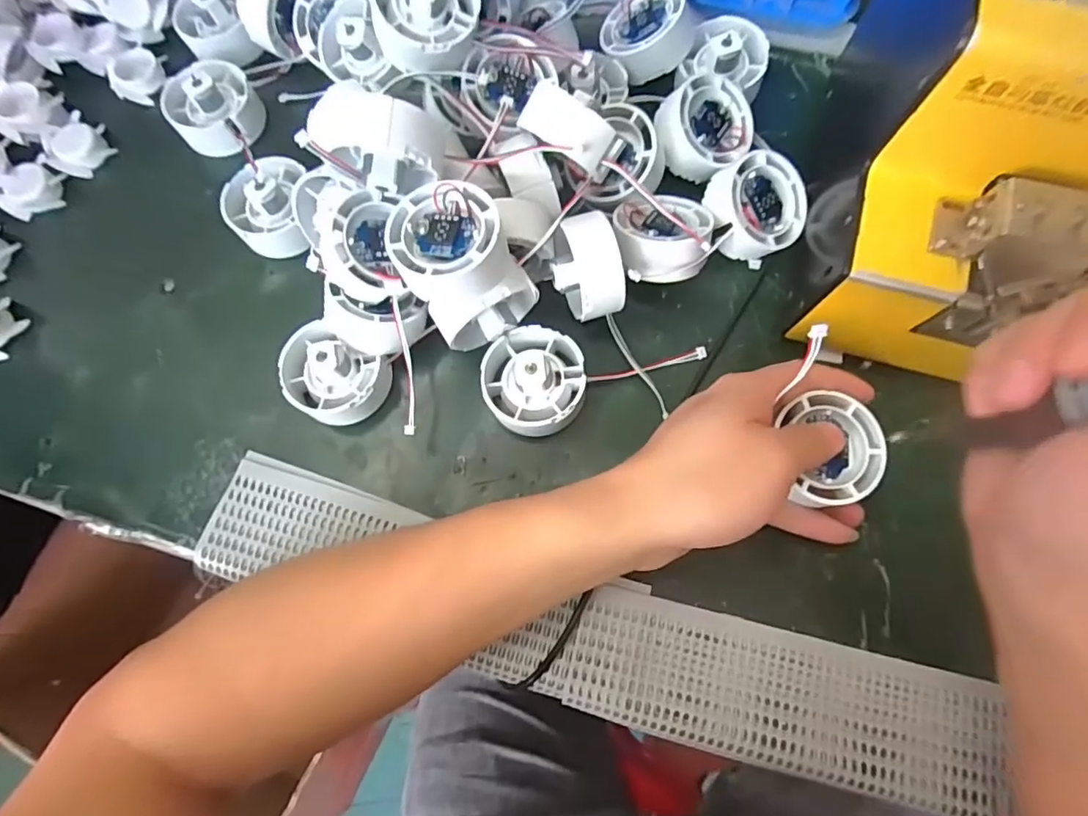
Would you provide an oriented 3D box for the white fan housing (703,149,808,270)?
[{"bbox_3d":[0.118,-0.112,0.317,0.052,0.022,0.055,9,87,-22],"label":"white fan housing"}]

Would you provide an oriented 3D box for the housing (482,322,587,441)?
[{"bbox_3d":[-0.005,-0.014,0.300,0.052,0.024,0.051,0,75,1],"label":"housing"}]

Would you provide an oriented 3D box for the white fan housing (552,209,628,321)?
[{"bbox_3d":[0.022,-0.070,0.302,0.031,0.053,0.047,-15,75,-3],"label":"white fan housing"}]

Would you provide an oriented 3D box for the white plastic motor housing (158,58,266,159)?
[{"bbox_3d":[-0.211,-0.193,0.360,0.054,0.034,0.061,-33,76,-7],"label":"white plastic motor housing"}]

